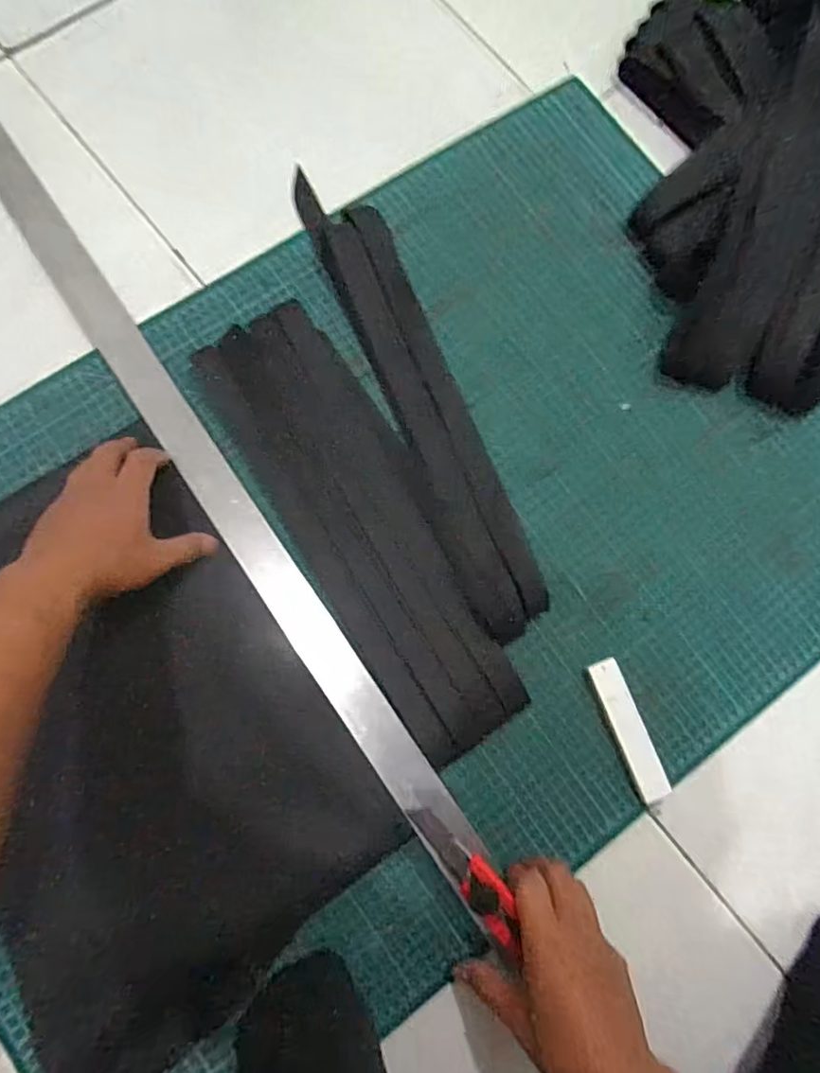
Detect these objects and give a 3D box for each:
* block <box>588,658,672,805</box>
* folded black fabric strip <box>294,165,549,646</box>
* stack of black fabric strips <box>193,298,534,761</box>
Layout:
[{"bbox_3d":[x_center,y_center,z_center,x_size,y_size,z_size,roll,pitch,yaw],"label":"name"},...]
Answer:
[{"bbox_3d":[0.183,0.161,0.480,0.029,0.010,0.116,-19,82,-6],"label":"block"},{"bbox_3d":[0.008,-0.130,0.506,0.068,0.021,0.446,-21,82,-6],"label":"folded black fabric strip"},{"bbox_3d":[-0.039,-0.014,0.493,0.121,0.020,0.407,-31,83,-7],"label":"stack of black fabric strips"}]

